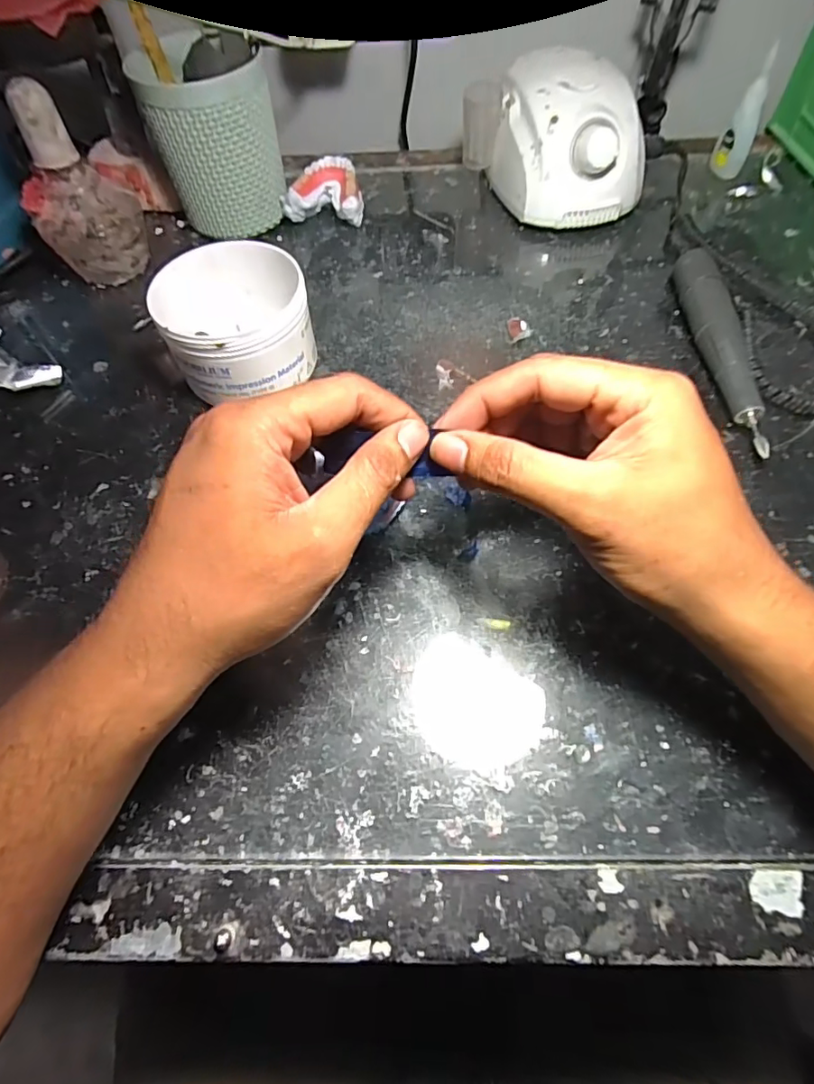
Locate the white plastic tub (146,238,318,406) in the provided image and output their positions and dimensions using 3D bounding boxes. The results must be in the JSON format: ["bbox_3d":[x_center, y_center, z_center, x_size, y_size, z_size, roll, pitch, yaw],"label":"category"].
[{"bbox_3d":[-0.109,-0.138,0.340,0.089,0.065,0.104,-33,64,-15],"label":"white plastic tub"}]

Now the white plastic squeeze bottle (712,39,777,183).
[{"bbox_3d":[0.281,-0.352,0.435,0.023,0.082,0.019,18,63,12],"label":"white plastic squeeze bottle"}]

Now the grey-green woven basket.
[{"bbox_3d":[-0.148,-0.315,0.417,0.090,0.111,0.090,-17,61,-7],"label":"grey-green woven basket"}]

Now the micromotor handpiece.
[{"bbox_3d":[0.207,-0.126,0.341,0.028,0.030,0.165,-4,60,0],"label":"micromotor handpiece"}]

